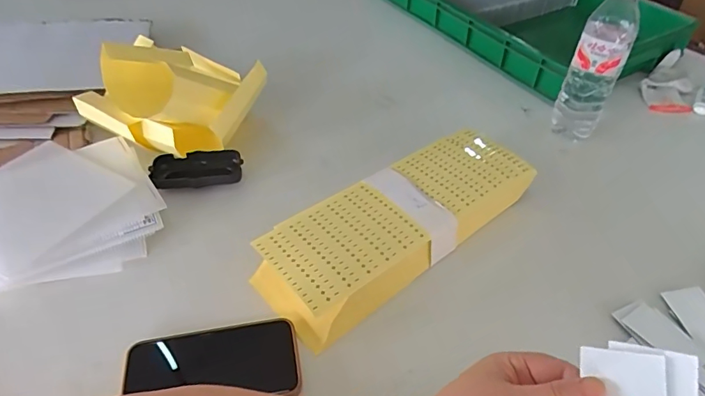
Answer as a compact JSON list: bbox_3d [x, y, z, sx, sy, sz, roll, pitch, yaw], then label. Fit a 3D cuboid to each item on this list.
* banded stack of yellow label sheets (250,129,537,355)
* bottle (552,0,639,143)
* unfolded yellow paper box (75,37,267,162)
[{"bbox_3d":[0.057,0.024,0.539,0.343,0.048,0.130,-28,52,-27],"label":"banded stack of yellow label sheets"},{"bbox_3d":[0.336,-0.185,0.643,0.061,0.213,0.061,28,50,23],"label":"bottle"},{"bbox_3d":[-0.239,-0.128,0.632,0.210,0.126,0.170,-26,51,-25],"label":"unfolded yellow paper box"}]

